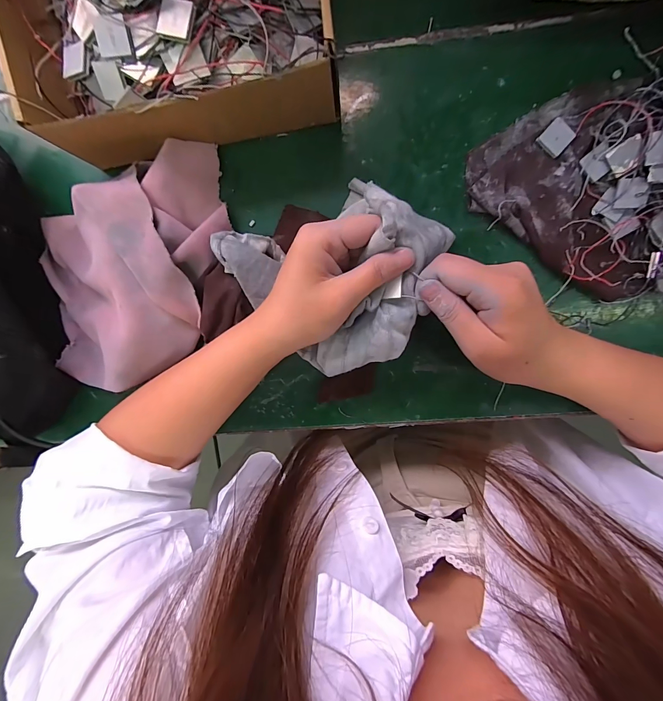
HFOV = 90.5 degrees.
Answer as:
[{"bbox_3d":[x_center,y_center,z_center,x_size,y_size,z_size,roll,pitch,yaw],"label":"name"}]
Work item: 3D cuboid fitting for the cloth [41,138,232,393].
[{"bbox_3d":[-0.156,-0.058,0.260,0.162,0.053,0.159,-12,96,6],"label":"cloth"}]

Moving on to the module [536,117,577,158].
[{"bbox_3d":[0.168,-0.159,0.244,0.020,0.004,0.021,43,98,-1],"label":"module"}]

